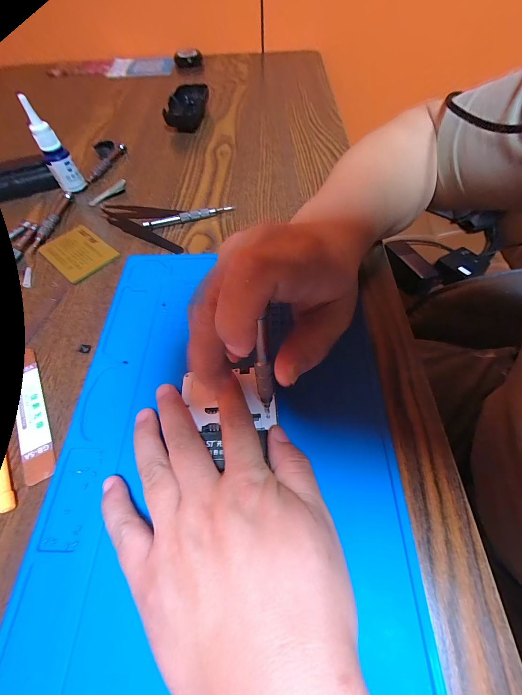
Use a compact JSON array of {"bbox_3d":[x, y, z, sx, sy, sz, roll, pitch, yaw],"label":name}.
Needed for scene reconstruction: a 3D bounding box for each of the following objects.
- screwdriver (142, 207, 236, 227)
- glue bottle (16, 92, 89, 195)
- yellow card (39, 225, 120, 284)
[{"bbox_3d":[-0.082,-0.150,0.331,0.101,0.012,0.007,-17,60,-8],"label":"screwdriver"},{"bbox_3d":[-0.239,-0.228,0.334,0.029,0.091,0.021,-38,65,-19],"label":"glue bottle"},{"bbox_3d":[-0.195,-0.102,0.309,0.074,0.006,0.054,37,67,21],"label":"yellow card"}]

